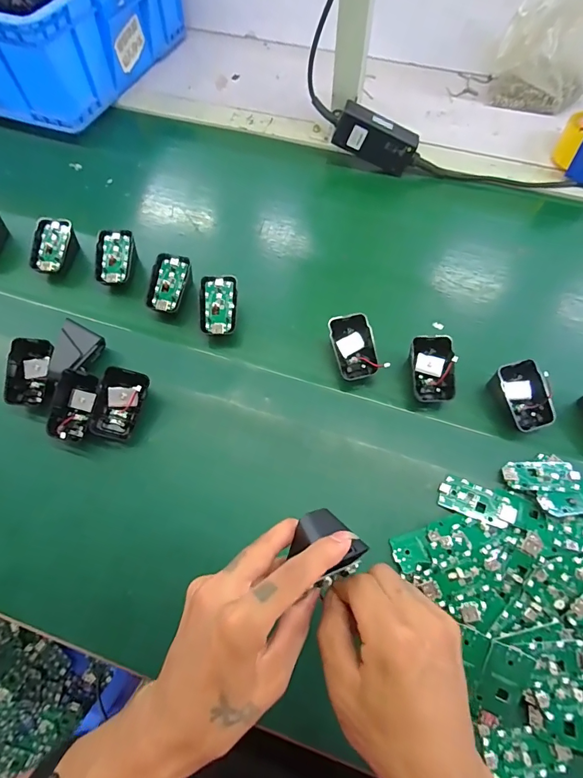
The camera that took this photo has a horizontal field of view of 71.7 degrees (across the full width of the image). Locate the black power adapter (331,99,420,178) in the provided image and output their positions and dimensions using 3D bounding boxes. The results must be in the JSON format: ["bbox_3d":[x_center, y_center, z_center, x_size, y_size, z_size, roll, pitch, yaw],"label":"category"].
[{"bbox_3d":[0.120,-0.352,0.574,0.117,0.055,0.028,21,64,-12],"label":"black power adapter"}]

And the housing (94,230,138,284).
[{"bbox_3d":[-0.218,-0.159,0.507,0.044,0.043,0.068,-1,67,1],"label":"housing"}]

